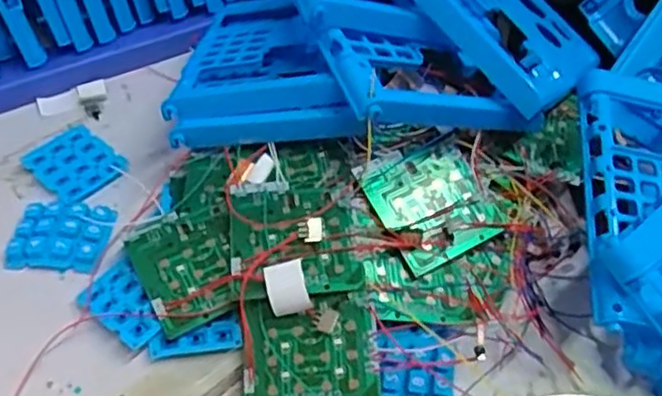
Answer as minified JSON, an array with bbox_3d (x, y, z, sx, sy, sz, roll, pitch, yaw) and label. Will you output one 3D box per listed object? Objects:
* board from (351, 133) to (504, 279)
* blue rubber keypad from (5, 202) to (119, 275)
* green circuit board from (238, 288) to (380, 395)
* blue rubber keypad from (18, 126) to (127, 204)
[{"bbox_3d":[0.061,0.002,0.410,0.072,0.007,0.073,-21,72,-24],"label":"board"},{"bbox_3d":[-0.168,0.023,0.427,0.058,0.013,0.049,6,51,3],"label":"blue rubber keypad"},{"bbox_3d":[-0.013,0.084,0.366,0.072,0.008,0.061,-8,68,9],"label":"green circuit board"},{"bbox_3d":[-0.174,-0.024,0.467,0.061,0.010,0.050,37,58,25],"label":"blue rubber keypad"}]

